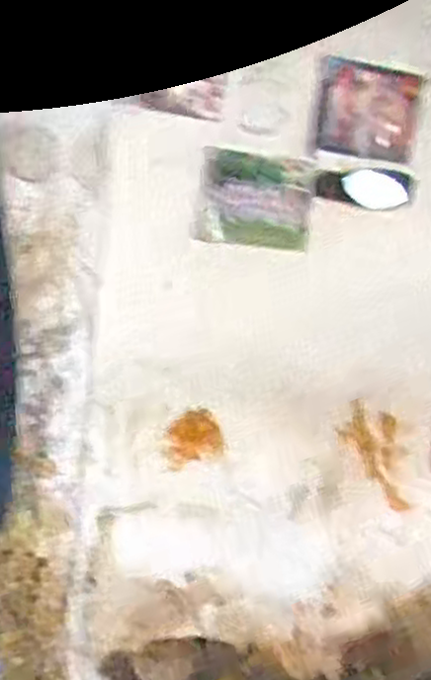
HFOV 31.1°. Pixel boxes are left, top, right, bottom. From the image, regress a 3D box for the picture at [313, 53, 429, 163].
[{"bbox_3d":[0.318,-0.483,1.628,0.214,0.178,0.027,7,12,-3],"label":"picture"}]

